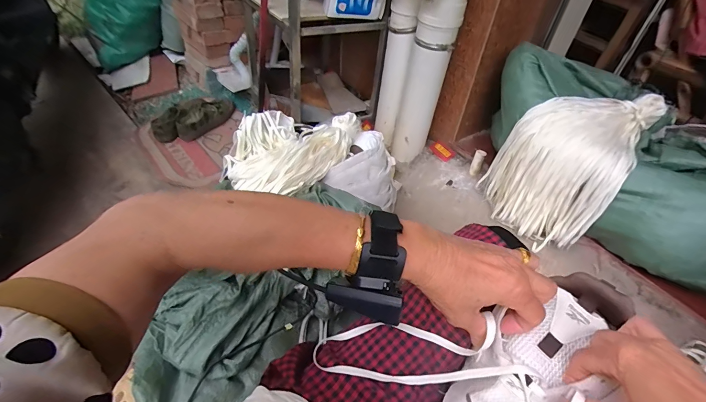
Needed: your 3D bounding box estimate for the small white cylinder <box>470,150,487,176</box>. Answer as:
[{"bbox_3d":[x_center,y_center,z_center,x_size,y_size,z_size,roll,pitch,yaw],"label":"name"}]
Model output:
[{"bbox_3d":[0.387,-0.117,1.077,0.031,0.080,0.028,21,19,15],"label":"small white cylinder"}]

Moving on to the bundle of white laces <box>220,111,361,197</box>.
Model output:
[{"bbox_3d":[-0.125,-0.145,0.835,0.211,0.080,0.366,33,52,25],"label":"bundle of white laces"}]

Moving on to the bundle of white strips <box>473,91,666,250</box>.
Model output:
[{"bbox_3d":[0.556,-0.098,0.893,0.318,0.292,0.269,-25,52,-26],"label":"bundle of white strips"}]

